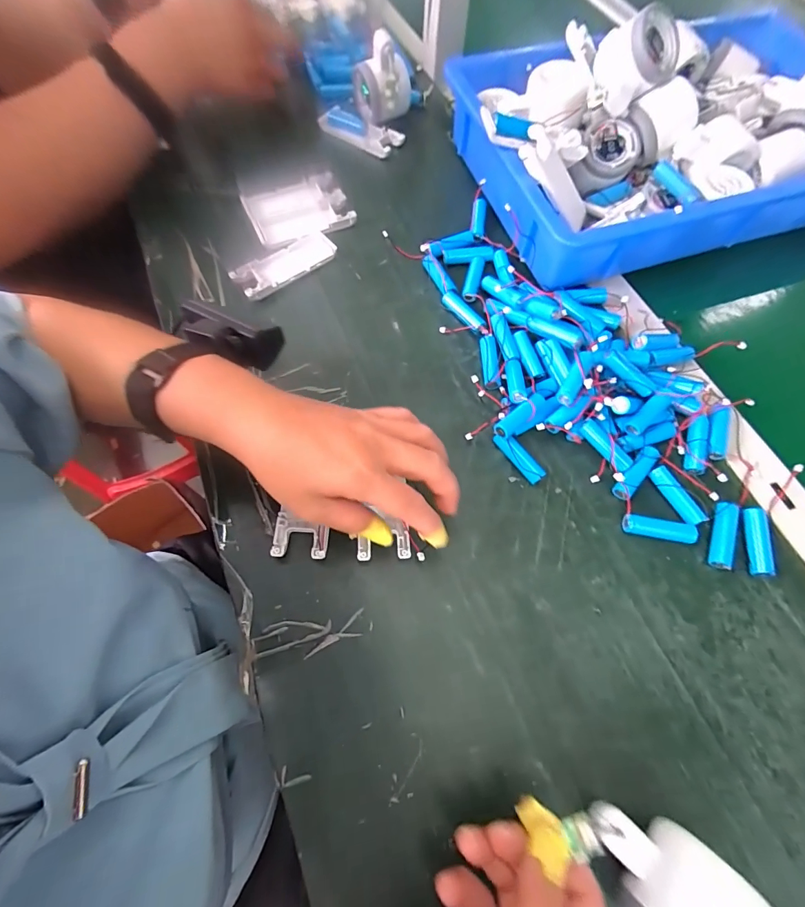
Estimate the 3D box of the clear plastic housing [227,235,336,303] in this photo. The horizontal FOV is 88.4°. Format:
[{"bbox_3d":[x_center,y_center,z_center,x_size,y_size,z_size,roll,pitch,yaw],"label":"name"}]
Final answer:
[{"bbox_3d":[-0.119,-0.193,0.421,0.104,0.013,0.040,-38,73,-16],"label":"clear plastic housing"}]

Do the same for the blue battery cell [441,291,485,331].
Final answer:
[{"bbox_3d":[0.060,-0.137,0.402,0.016,0.011,0.052,-35,72,-15],"label":"blue battery cell"}]

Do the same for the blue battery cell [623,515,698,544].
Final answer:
[{"bbox_3d":[0.198,0.059,0.320,0.052,0.012,0.016,9,67,3],"label":"blue battery cell"}]

